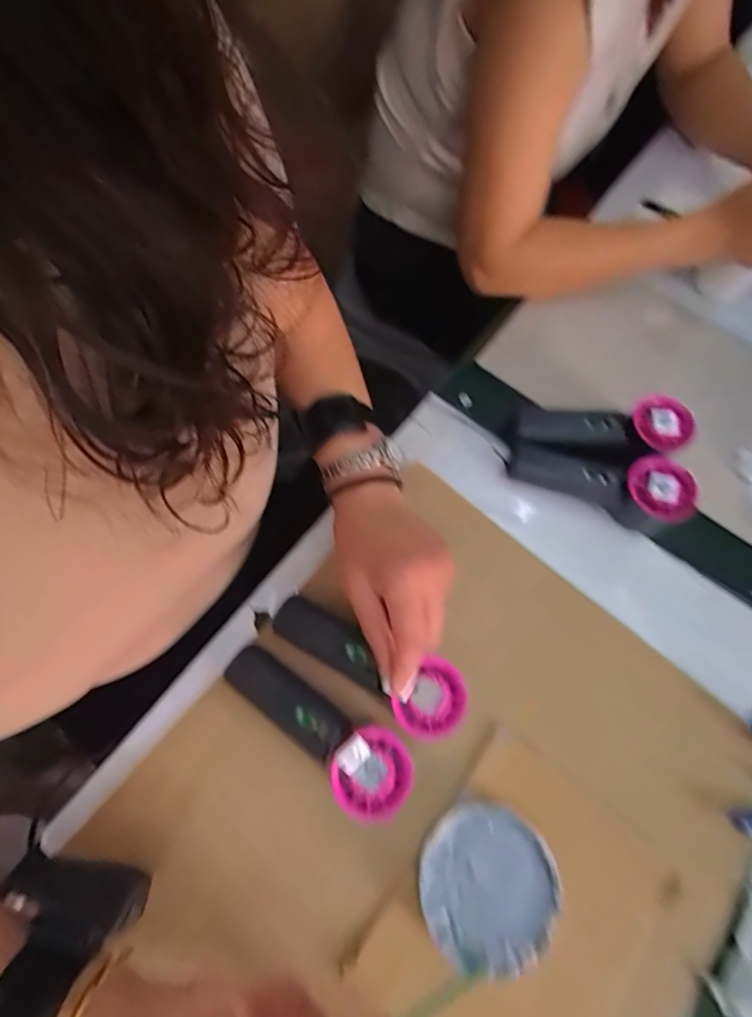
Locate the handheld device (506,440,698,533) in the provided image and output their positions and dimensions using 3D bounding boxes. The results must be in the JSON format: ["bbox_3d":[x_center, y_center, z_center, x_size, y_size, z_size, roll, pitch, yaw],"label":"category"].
[{"bbox_3d":[0.204,-0.029,0.447,0.155,0.057,0.056,26,71,6],"label":"handheld device"}]

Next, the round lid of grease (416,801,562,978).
[{"bbox_3d":[0.080,0.277,0.357,0.099,0.022,0.098,1,70,-2],"label":"round lid of grease"}]

